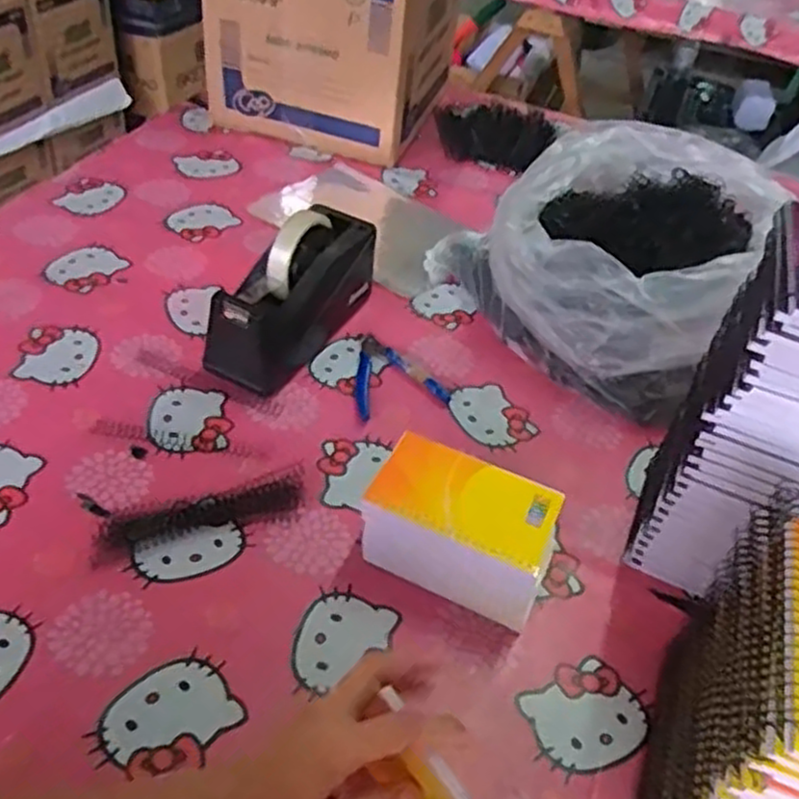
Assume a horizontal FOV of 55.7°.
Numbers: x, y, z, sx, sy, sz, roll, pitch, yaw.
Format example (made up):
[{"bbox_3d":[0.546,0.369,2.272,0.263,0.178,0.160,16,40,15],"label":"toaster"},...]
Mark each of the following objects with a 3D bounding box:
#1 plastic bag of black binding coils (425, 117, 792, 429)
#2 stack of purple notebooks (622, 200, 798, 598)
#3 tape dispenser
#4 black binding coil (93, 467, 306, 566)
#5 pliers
[{"bbox_3d":[0.227,-0.183,0.833,0.309,0.140,0.358,30,47,23],"label":"plastic bag of black binding coils"},{"bbox_3d":[0.264,0.018,0.546,0.099,0.295,0.134,21,44,14],"label":"stack of purple notebooks"},{"bbox_3d":[-0.099,-0.108,0.728,0.068,0.117,0.193,25,45,18],"label":"tape dispenser"},{"bbox_3d":[-0.153,0.088,0.590,0.160,0.016,0.038,-12,46,-20],"label":"black binding coil"},{"bbox_3d":[-0.009,-0.028,0.734,0.090,0.010,0.105,-10,46,-19],"label":"pliers"}]

